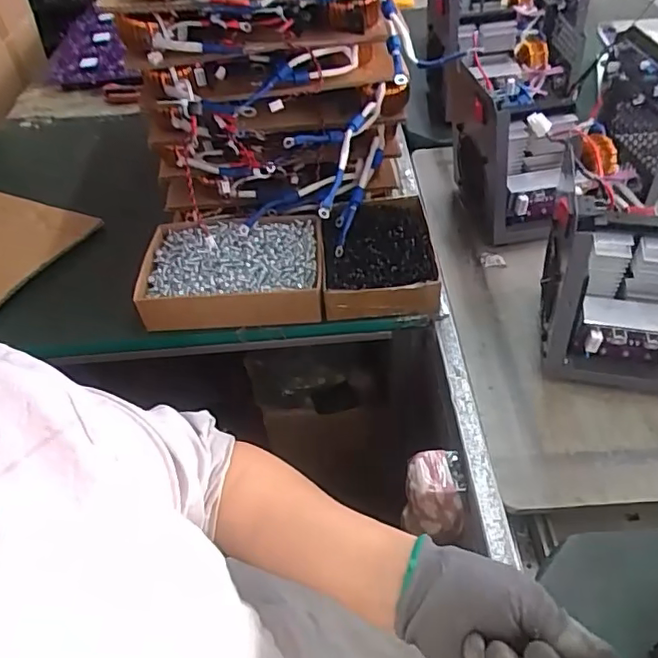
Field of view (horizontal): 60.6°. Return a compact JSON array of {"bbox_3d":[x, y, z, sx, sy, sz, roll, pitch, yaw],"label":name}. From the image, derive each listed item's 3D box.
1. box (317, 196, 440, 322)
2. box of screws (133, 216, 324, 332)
[{"bbox_3d":[0.057,-0.090,0.680,0.129,0.056,0.173,-5,47,1],"label":"box"},{"bbox_3d":[-0.115,-0.071,0.677,0.215,0.044,0.143,-3,47,3],"label":"box of screws"}]

